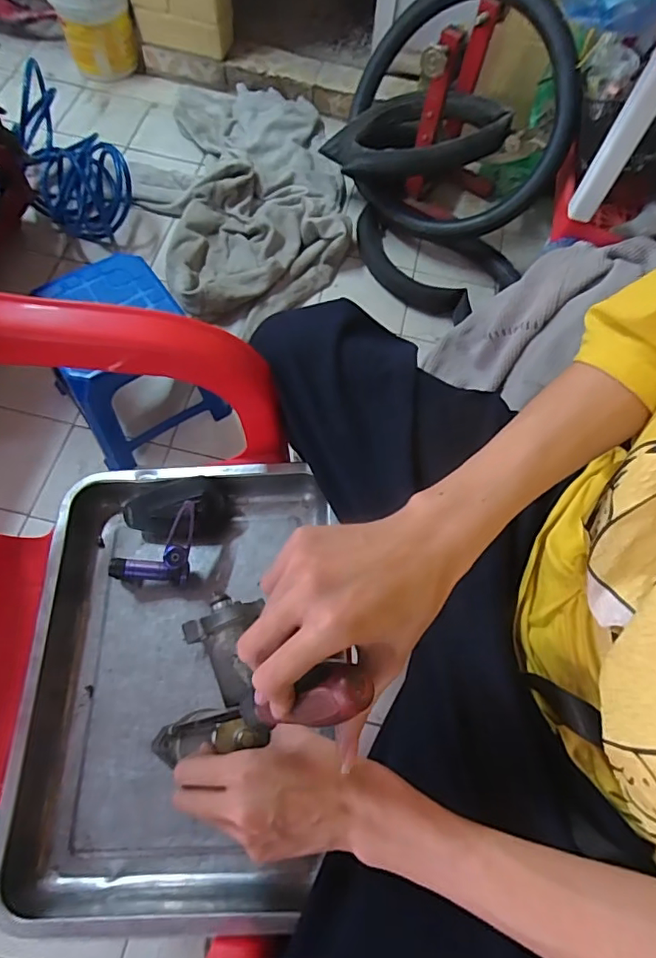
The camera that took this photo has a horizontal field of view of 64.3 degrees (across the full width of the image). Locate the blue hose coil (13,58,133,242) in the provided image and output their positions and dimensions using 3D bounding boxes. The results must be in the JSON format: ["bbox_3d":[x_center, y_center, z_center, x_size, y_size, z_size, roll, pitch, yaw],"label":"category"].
[{"bbox_3d":[-0.590,-0.722,1.197,0.218,0.252,0.273,-28,72,-15],"label":"blue hose coil"}]

